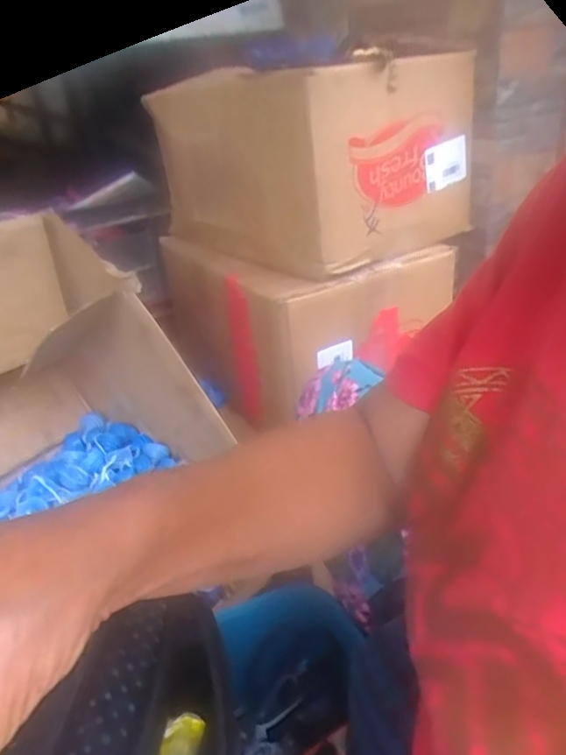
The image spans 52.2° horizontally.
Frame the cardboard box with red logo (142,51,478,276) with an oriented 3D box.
[{"bbox_3d":[0.037,-0.276,0.707,0.276,0.197,0.285,-28,36,-34],"label":"cardboard box with red logo"}]

